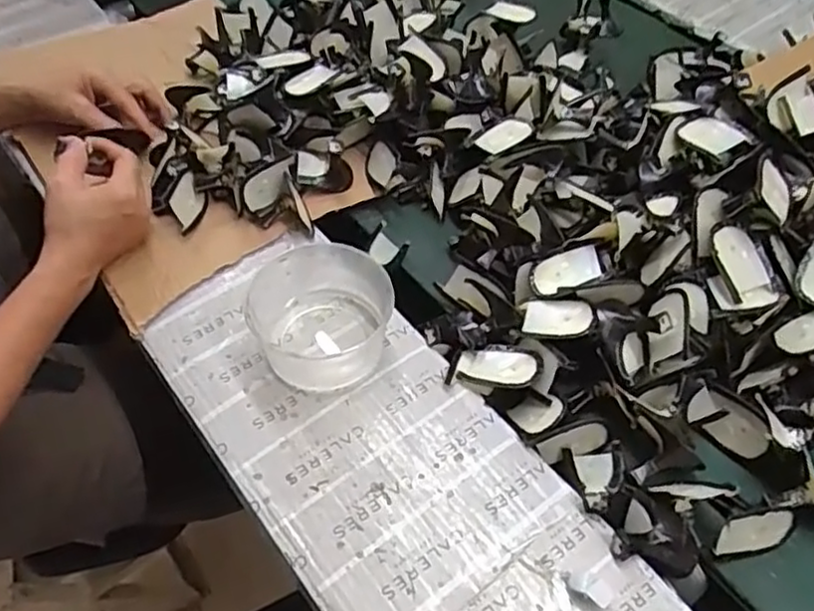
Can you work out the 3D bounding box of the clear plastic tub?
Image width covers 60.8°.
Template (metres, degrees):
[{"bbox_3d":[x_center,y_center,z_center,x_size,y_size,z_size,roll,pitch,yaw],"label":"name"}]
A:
[{"bbox_3d":[-0.070,0.011,0.583,0.114,0.057,0.112,1,52,-1],"label":"clear plastic tub"}]

